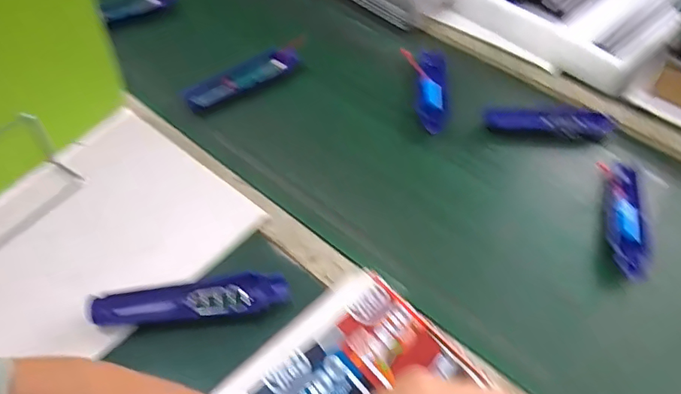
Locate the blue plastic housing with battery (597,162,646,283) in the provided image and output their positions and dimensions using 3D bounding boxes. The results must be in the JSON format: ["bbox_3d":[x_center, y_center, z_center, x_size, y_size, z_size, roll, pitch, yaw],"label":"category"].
[{"bbox_3d":[0.319,0.018,0.580,0.040,0.020,0.164,15,52,5],"label":"blue plastic housing with battery"}]

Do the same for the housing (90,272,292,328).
[{"bbox_3d":[-0.136,0.094,0.478,0.172,0.017,0.035,-4,52,-9],"label":"housing"}]

